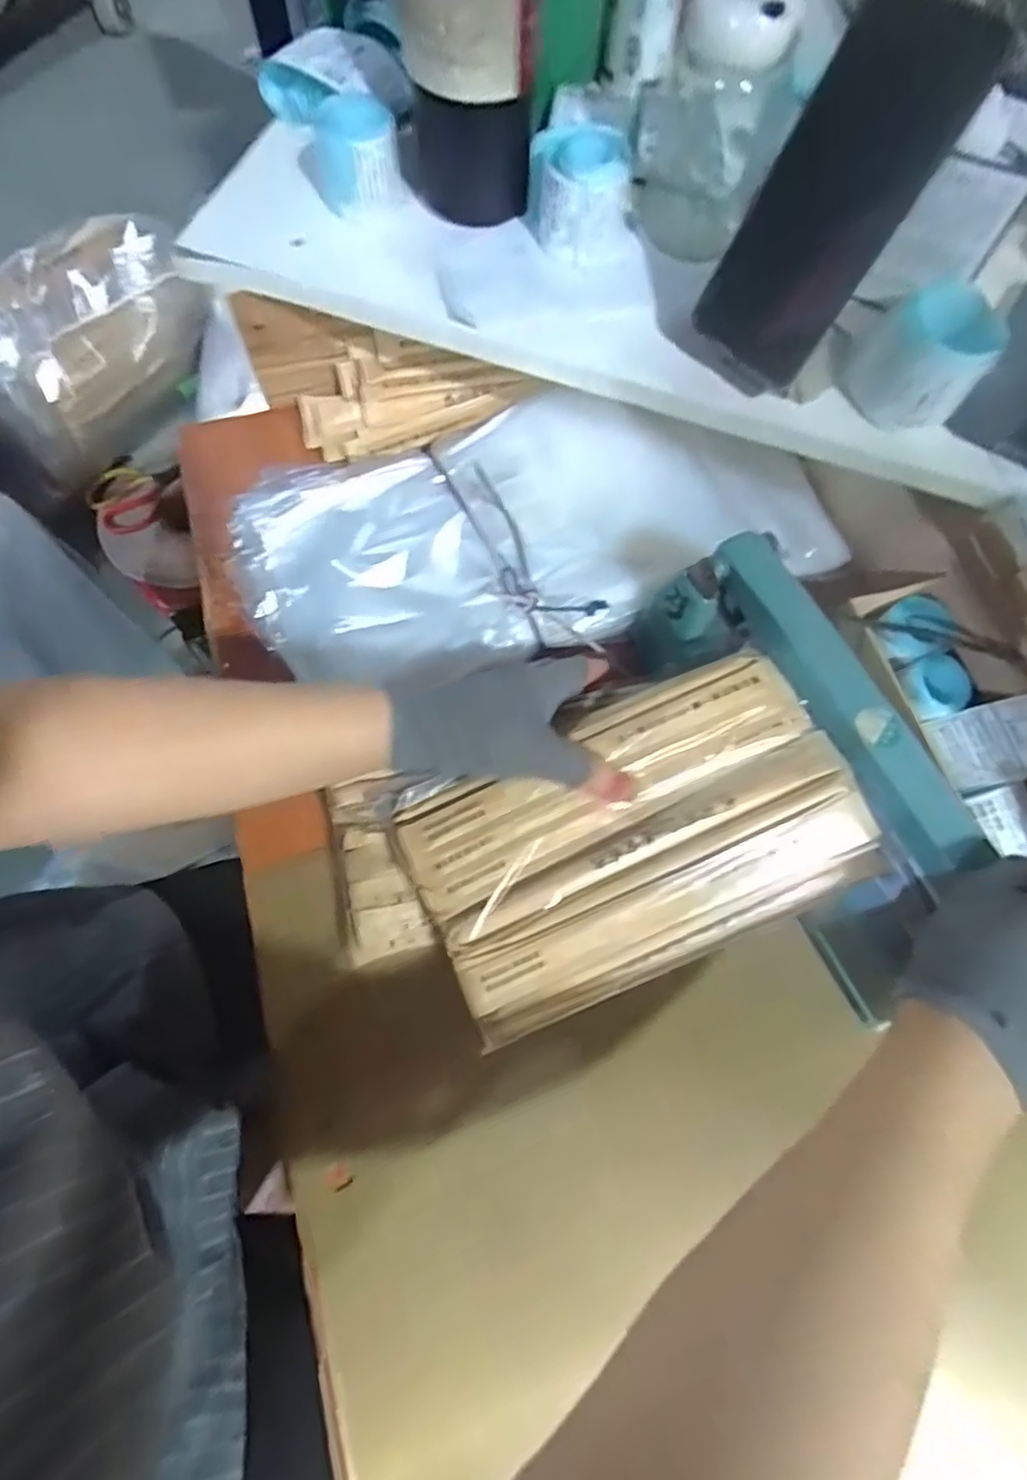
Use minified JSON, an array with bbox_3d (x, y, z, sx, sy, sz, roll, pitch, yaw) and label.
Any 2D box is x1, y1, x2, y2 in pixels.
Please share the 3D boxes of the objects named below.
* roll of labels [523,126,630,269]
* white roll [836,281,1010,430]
[{"bbox_3d":[0.046,-0.368,0.457,0.068,0.051,0.070,-1,71,-3],"label":"roll of labels"},{"bbox_3d":[0.247,-0.234,0.410,0.075,0.051,0.078,1,70,-2],"label":"white roll"}]

